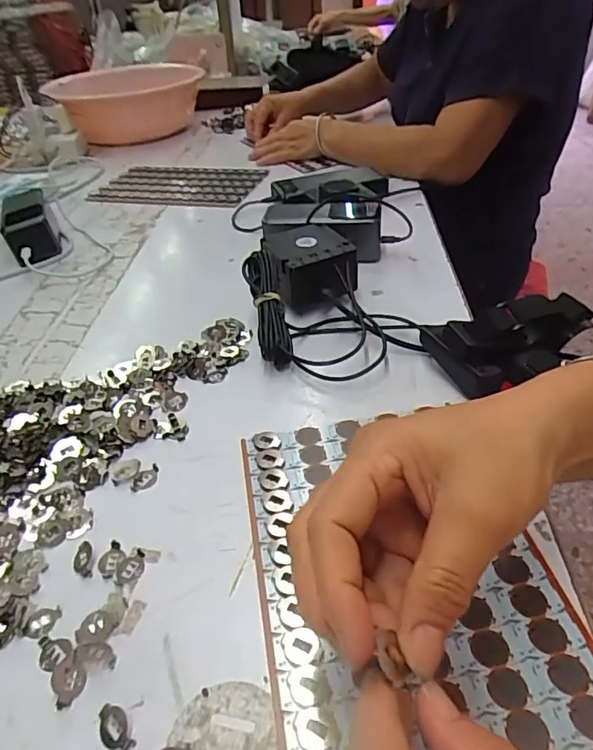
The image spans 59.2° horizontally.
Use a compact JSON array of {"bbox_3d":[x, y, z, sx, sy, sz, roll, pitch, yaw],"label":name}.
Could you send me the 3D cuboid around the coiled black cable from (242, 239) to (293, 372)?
[{"bbox_3d":[-0.026,-0.061,0.455,0.026,0.021,0.116,-10,64,-8],"label":"coiled black cable"}]

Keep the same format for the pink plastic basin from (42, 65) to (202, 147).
[{"bbox_3d":[-0.374,-0.593,1.142,0.279,0.103,0.330,-21,41,-21],"label":"pink plastic basin"}]

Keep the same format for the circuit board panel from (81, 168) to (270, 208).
[{"bbox_3d":[-0.192,-0.310,0.852,0.263,0.006,0.176,10,41,18],"label":"circuit board panel"}]

